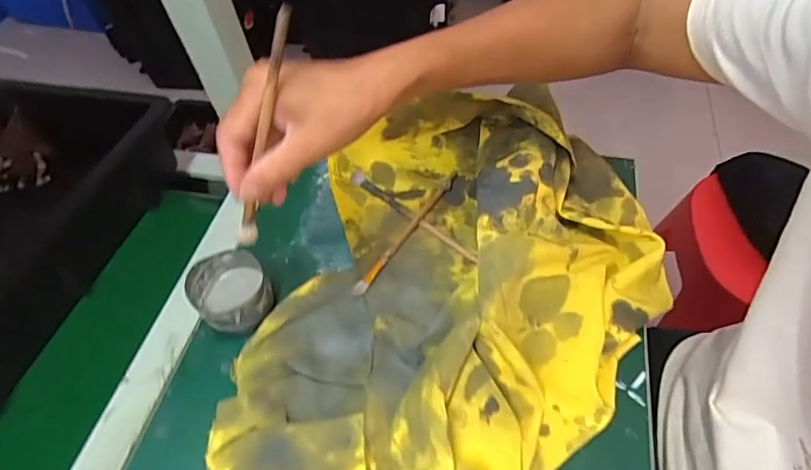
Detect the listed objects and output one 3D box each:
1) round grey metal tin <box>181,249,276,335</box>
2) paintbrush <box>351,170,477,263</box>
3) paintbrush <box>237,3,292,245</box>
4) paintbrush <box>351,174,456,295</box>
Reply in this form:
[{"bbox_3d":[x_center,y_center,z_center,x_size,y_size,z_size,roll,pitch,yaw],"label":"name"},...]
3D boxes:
[{"bbox_3d":[-0.155,0.053,0.446,0.067,0.047,0.070,-2,54,3],"label":"round grey metal tin"},{"bbox_3d":[0.006,-0.022,0.514,0.170,0.009,0.014,34,63,25],"label":"paintbrush"},{"bbox_3d":[-0.089,-0.058,0.307,0.012,0.175,0.009,-7,49,-32],"label":"paintbrush"},{"bbox_3d":[0.002,-0.004,0.496,0.013,0.016,0.167,30,61,23],"label":"paintbrush"}]

